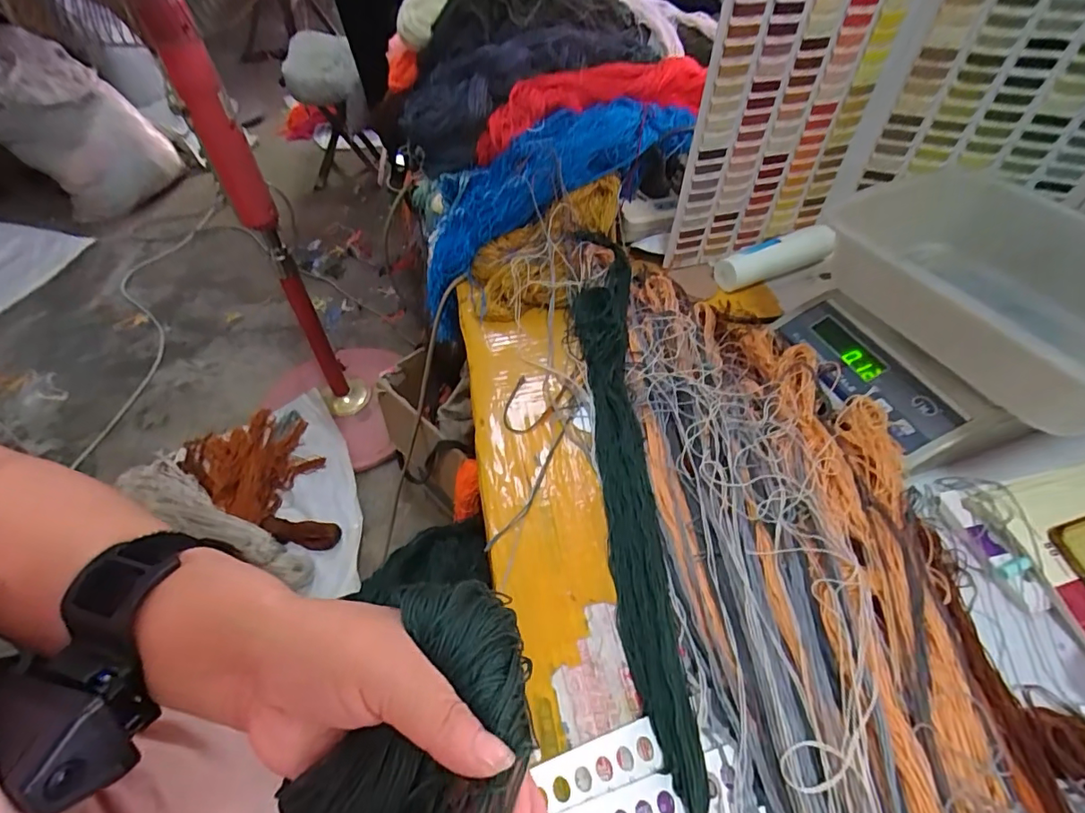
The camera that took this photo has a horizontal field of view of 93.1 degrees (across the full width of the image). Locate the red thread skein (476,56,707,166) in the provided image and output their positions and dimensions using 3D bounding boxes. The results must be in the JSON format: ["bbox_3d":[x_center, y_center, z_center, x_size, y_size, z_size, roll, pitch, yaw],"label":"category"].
[{"bbox_3d":[0.058,-0.380,0.648,0.298,0.076,0.079,-10,50,6],"label":"red thread skein"}]

